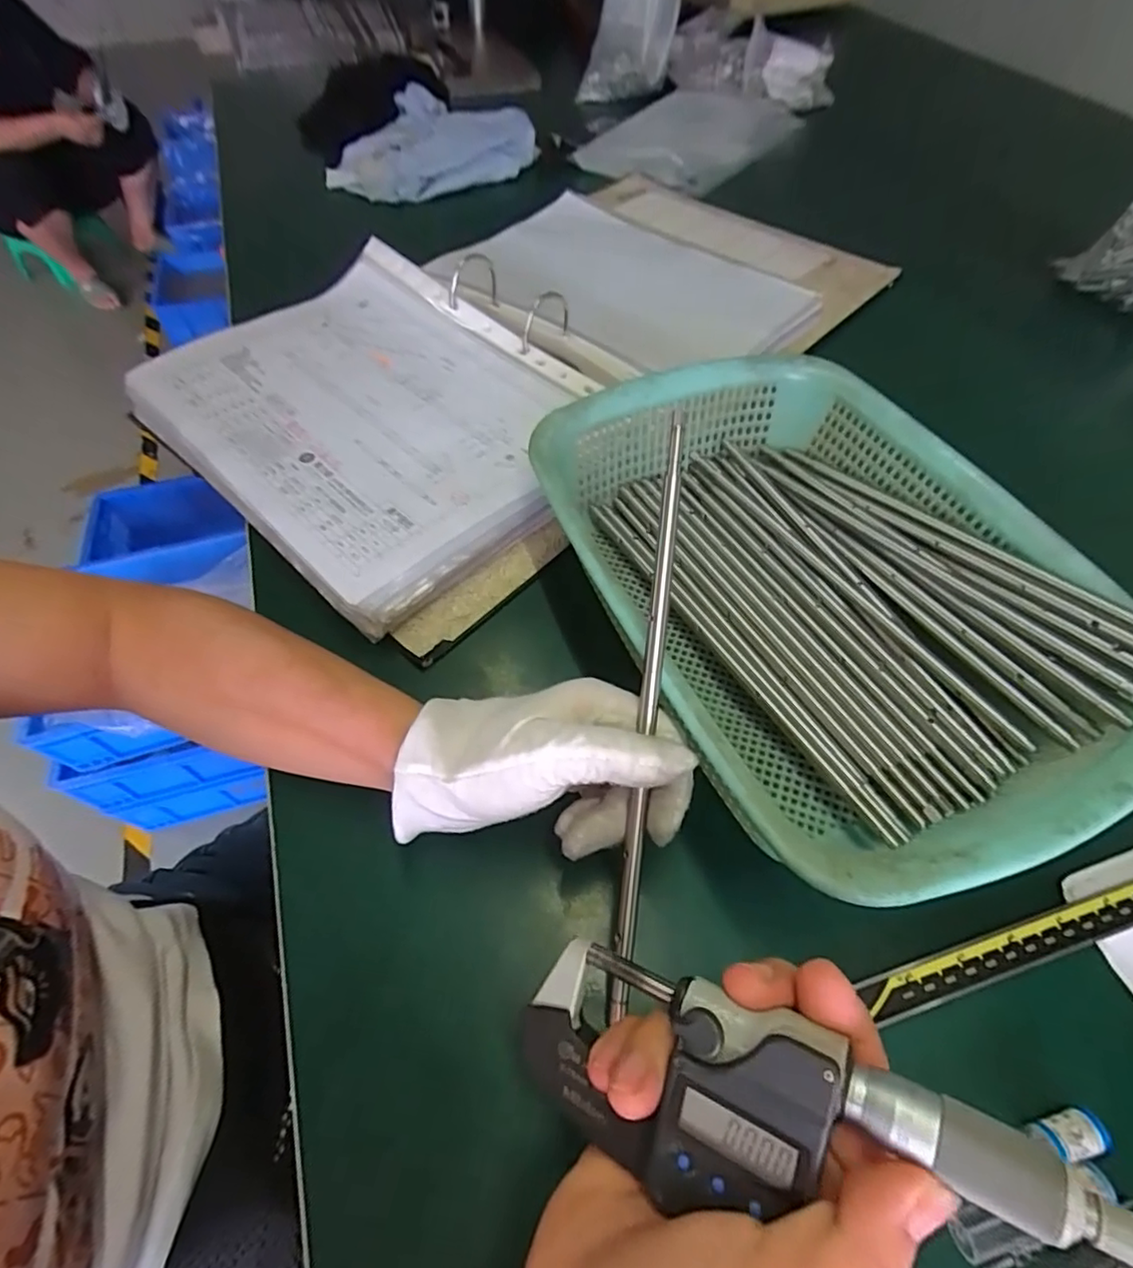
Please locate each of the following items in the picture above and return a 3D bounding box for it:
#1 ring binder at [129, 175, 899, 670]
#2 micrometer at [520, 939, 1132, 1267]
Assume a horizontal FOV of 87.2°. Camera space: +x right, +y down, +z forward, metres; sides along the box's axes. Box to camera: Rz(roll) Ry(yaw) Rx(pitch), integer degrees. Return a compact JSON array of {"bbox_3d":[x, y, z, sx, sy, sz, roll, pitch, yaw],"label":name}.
[{"bbox_3d":[-0.027,-0.252,0.493,0.335,0.064,0.556,39,64,22],"label":"ring binder"},{"bbox_3d":[0.055,0.127,0.159,0.154,0.026,0.050,-3,53,28],"label":"micrometer"}]

